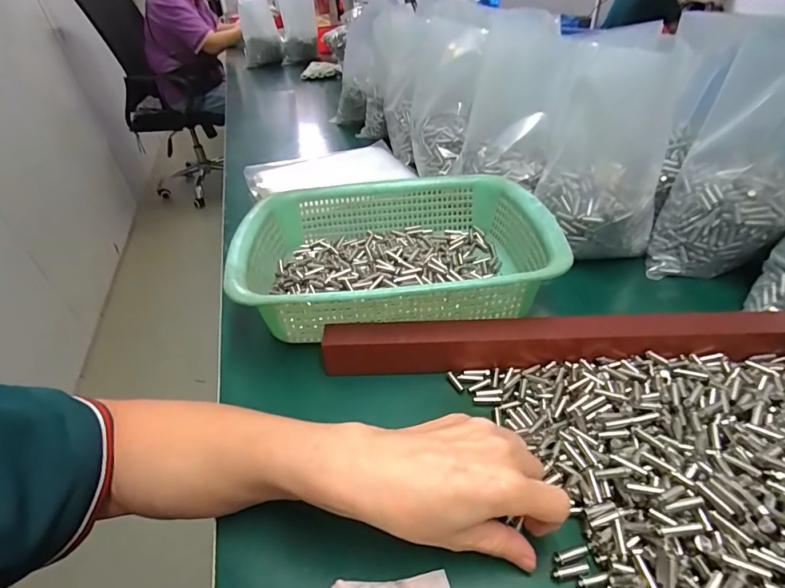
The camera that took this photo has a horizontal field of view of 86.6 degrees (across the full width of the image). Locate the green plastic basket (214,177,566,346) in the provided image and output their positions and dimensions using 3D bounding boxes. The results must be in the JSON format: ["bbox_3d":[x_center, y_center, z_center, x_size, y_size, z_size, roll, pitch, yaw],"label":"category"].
[{"bbox_3d":[0.003,-0.043,0.432,0.295,0.080,0.225,-6,39,-1],"label":"green plastic basket"}]

